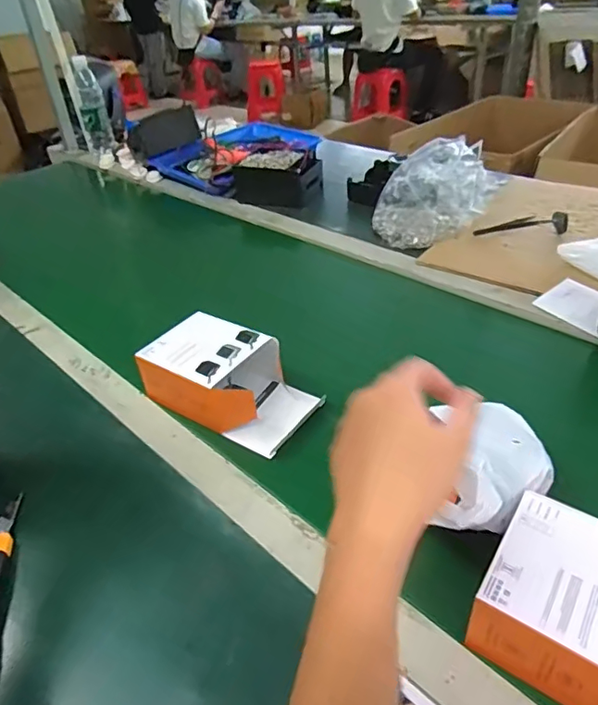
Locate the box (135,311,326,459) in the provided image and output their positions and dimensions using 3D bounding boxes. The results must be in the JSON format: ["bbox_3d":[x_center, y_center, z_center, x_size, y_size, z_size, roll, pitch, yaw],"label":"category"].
[{"bbox_3d":[-0.072,0.027,0.562,0.174,0.070,0.106,18,40,27],"label":"box"}]

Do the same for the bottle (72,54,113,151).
[{"bbox_3d":[-0.531,-0.629,1.362,0.065,0.226,0.085,-17,37,-14],"label":"bottle"}]

